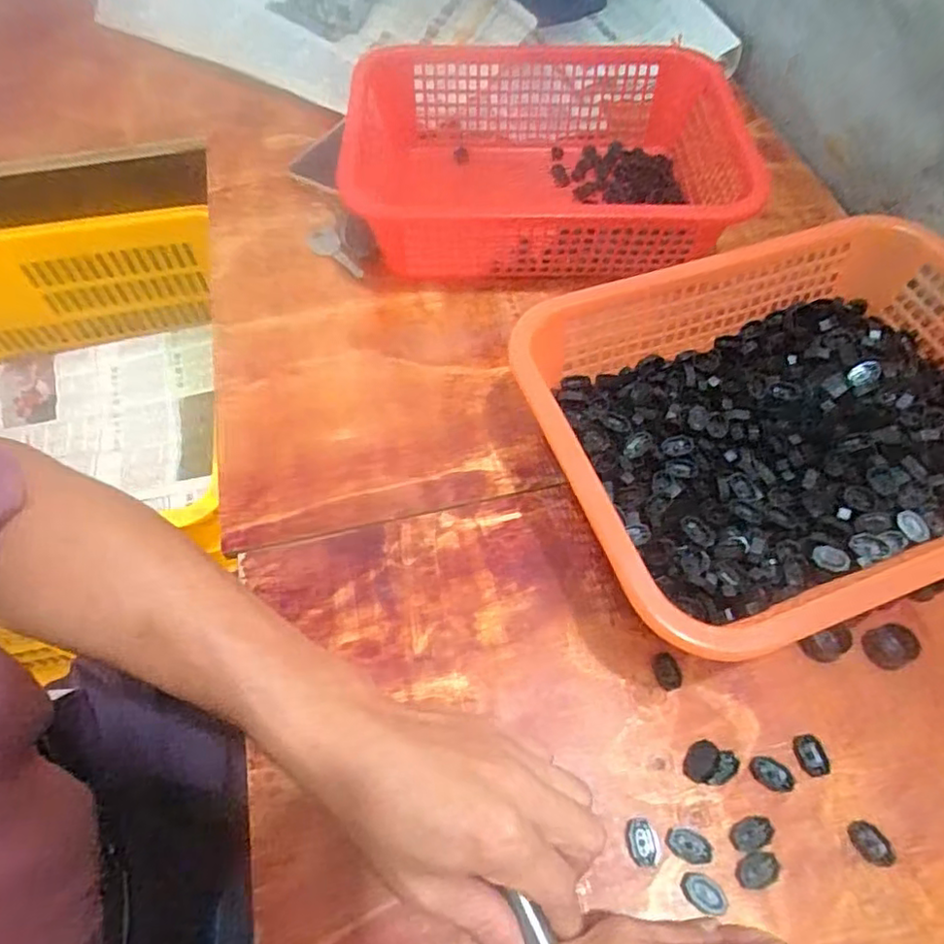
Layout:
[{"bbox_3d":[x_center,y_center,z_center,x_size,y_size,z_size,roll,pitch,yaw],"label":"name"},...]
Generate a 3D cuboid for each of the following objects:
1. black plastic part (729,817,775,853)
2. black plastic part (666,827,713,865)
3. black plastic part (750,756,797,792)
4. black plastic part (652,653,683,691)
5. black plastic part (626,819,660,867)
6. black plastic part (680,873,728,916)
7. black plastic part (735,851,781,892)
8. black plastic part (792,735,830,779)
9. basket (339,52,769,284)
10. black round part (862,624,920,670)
[{"bbox_3d":[0.153,0.198,0.338,0.022,0.007,0.015,-20,61,-12],"label":"black plastic part"},{"bbox_3d":[0.116,0.200,0.332,0.023,0.004,0.015,18,61,10],"label":"black plastic part"},{"bbox_3d":[0.170,0.170,0.348,0.024,0.007,0.014,33,64,18],"label":"black plastic part"},{"bbox_3d":[0.120,0.122,0.379,0.016,0.004,0.021,-16,60,-10],"label":"black plastic part"},{"bbox_3d":[0.092,0.199,0.332,0.017,0.007,0.022,-9,59,-6],"label":"black plastic part"},{"bbox_3d":[0.118,0.215,0.315,0.023,0.004,0.015,31,64,17],"label":"black plastic part"},{"bbox_3d":[0.149,0.208,0.323,0.021,0.004,0.016,-8,59,-5],"label":"black plastic part"},{"bbox_3d":[0.194,0.161,0.352,0.016,0.005,0.022,-3,59,-2],"label":"black plastic part"},{"bbox_3d":[0.059,-0.287,0.574,0.356,0.096,0.261,1,59,0],"label":"basket"},{"bbox_3d":[0.256,0.107,0.378,0.027,0.013,0.024,-10,60,-6],"label":"black round part"}]

